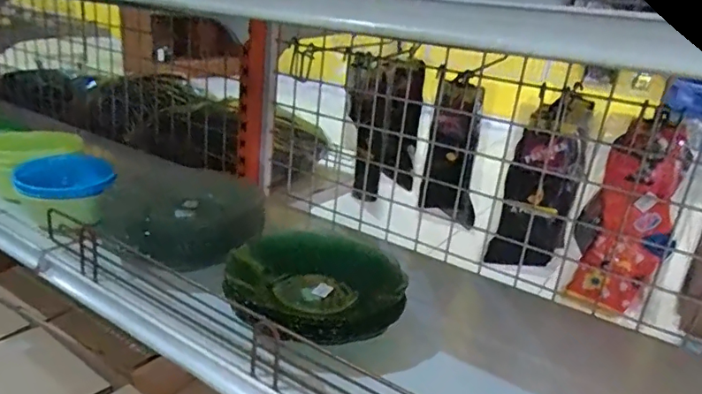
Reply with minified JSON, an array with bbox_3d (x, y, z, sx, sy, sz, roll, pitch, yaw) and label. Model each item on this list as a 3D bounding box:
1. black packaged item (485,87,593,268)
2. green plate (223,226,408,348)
[{"bbox_3d":[0.239,-0.014,0.640,0.084,0.222,0.023,15,23,21],"label":"black packaged item"},{"bbox_3d":[-0.035,0.087,0.537,0.180,0.029,0.186,5,21,-2],"label":"green plate"}]

